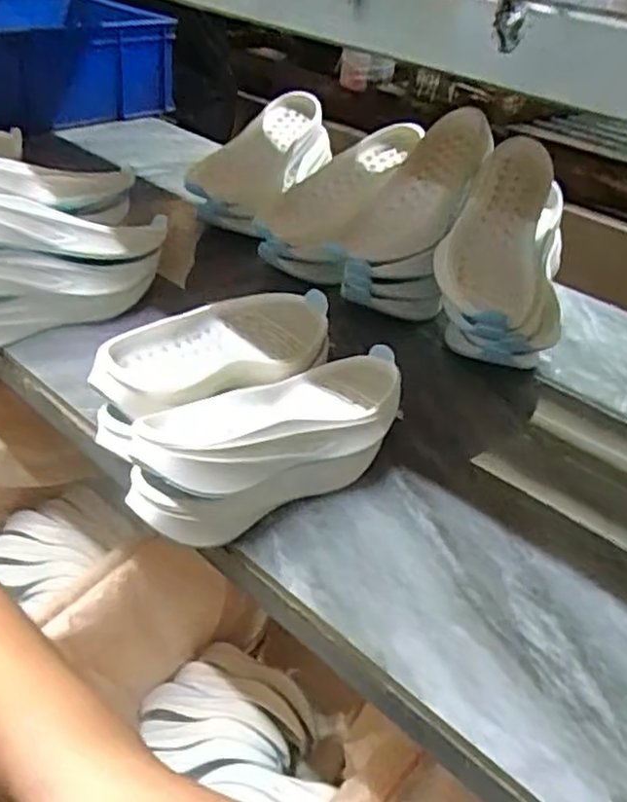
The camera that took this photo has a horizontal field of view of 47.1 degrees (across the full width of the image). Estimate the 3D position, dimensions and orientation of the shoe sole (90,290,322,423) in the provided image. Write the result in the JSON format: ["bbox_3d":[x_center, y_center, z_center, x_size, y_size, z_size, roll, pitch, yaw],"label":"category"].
[{"bbox_3d":[-0.082,-0.050,0.645,0.104,0.053,0.265,31,42,29],"label":"shoe sole"}]

